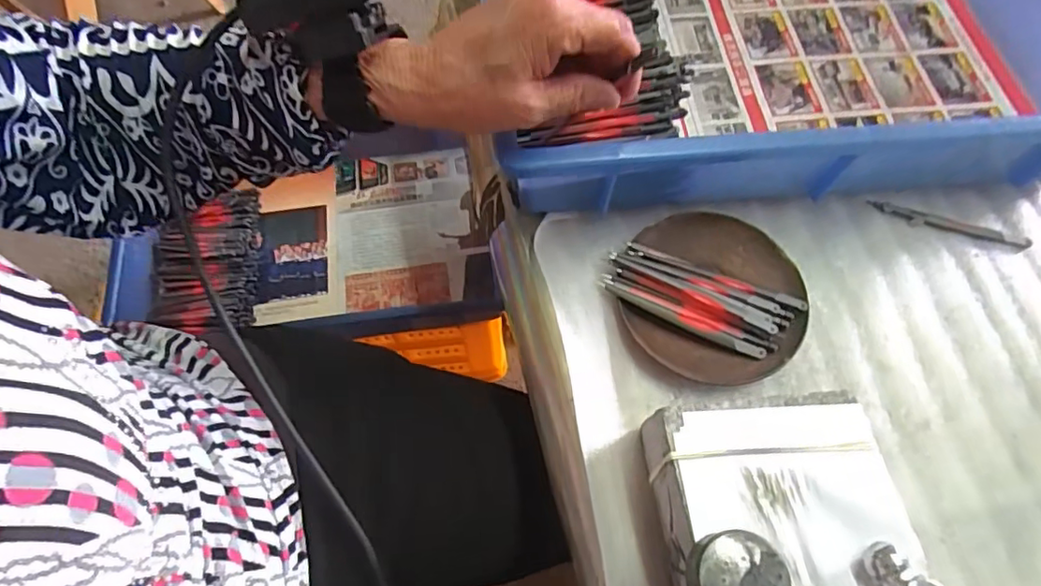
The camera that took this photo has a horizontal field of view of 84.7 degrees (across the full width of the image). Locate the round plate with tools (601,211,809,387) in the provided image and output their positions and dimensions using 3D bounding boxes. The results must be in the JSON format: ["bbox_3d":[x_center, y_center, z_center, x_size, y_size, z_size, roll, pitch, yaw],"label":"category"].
[{"bbox_3d":[0.120,-0.001,0.358,0.109,0.016,0.112,0,66,-1],"label":"round plate with tools"}]

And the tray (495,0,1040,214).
[{"bbox_3d":[0.185,-0.197,0.415,0.414,0.073,0.277,-4,66,-3],"label":"tray"}]

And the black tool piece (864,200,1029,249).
[{"bbox_3d":[0.292,-0.046,0.389,0.105,0.004,0.011,16,66,6],"label":"black tool piece"}]

